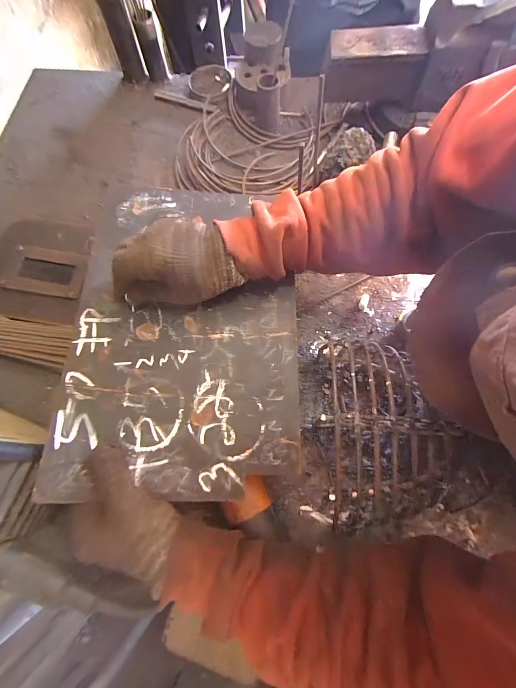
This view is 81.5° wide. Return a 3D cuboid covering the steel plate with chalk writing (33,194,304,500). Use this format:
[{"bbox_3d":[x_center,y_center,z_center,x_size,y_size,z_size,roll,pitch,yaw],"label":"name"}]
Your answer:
[{"bbox_3d":[-0.082,-0.030,0.357,0.253,0.010,0.378,2,71,-5],"label":"steel plate with chalk writing"}]

